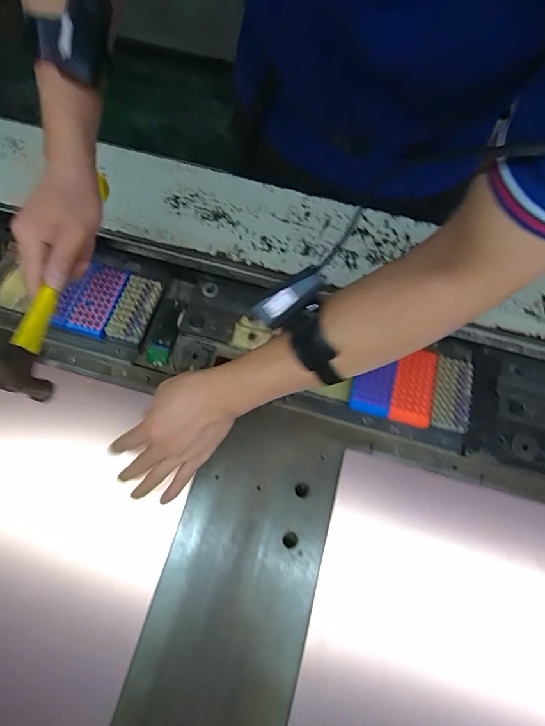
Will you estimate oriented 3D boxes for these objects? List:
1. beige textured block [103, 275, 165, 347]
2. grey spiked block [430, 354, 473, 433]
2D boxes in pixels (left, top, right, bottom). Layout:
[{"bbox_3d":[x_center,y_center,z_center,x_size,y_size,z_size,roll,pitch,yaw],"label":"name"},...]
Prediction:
[{"bbox_3d":[-0.203,-0.081,0.545,0.051,0.020,0.101,16,71,4],"label":"beige textured block"},{"bbox_3d":[0.248,0.041,0.516,0.051,0.020,0.104,15,71,4],"label":"grey spiked block"}]

